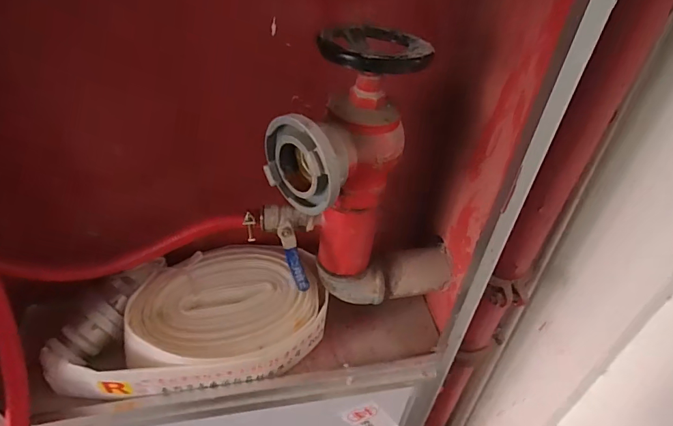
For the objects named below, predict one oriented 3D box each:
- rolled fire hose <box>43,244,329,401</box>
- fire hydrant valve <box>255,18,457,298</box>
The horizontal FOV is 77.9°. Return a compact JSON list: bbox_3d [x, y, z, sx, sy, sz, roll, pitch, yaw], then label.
[{"bbox_3d":[-0.213,0.165,0.639,0.402,0.102,0.182,-5,43,-10],"label":"rolled fire hose"},{"bbox_3d":[0.035,-0.026,0.530,0.236,0.375,0.129,-21,48,-25],"label":"fire hydrant valve"}]

